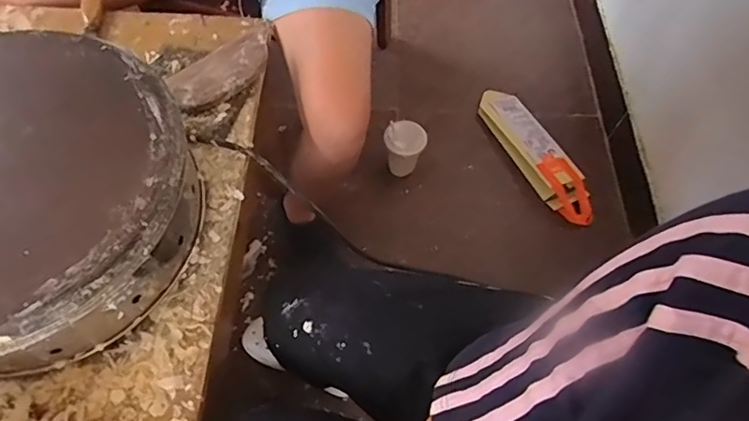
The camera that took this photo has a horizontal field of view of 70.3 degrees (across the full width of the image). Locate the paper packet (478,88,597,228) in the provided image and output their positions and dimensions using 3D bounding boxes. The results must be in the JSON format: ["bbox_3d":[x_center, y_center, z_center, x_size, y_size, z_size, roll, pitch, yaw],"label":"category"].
[{"bbox_3d":[0.406,-0.153,1.334,0.112,0.044,0.428,-22,65,-14],"label":"paper packet"}]

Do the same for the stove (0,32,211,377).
[{"bbox_3d":[-0.387,-0.006,0.598,0.360,0.156,0.343,1,61,-2],"label":"stove"}]

